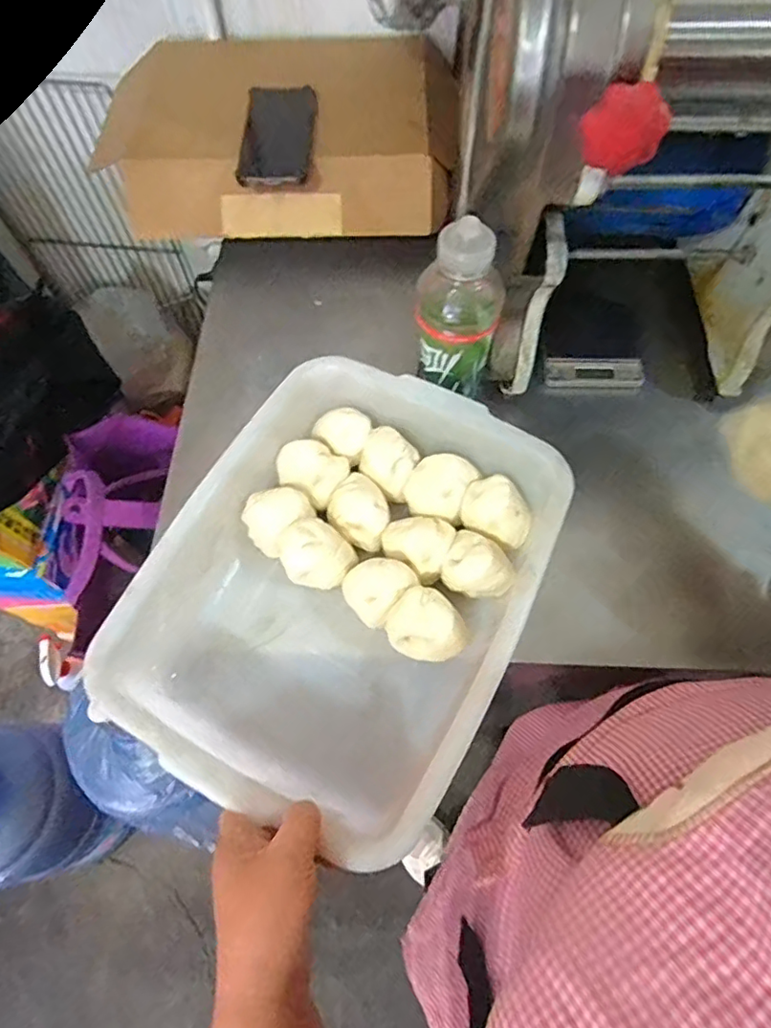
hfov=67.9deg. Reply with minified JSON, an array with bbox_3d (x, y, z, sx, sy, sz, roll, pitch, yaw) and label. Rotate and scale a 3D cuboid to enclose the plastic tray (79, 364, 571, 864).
[{"bbox_3d":[-0.028,0.061,0.482,0.257,0.109,0.344,25,67,12],"label":"plastic tray"}]

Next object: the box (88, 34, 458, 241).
[{"bbox_3d":[-0.136,-0.459,0.686,0.428,0.098,0.244,0,64,1],"label":"box"}]

